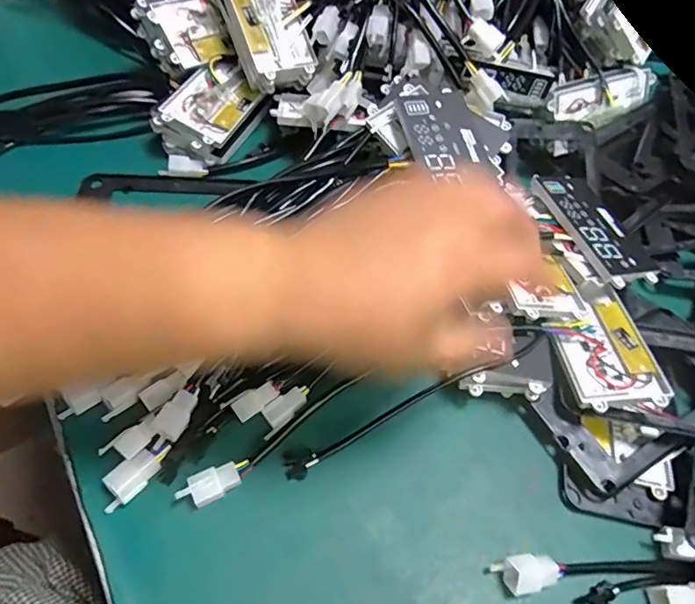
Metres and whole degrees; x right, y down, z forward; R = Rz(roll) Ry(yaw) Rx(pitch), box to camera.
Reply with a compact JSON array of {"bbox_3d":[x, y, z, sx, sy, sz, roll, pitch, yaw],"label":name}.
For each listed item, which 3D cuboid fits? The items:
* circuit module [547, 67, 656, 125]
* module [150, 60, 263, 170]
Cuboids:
[{"bbox_3d":[0.251,-0.202,0.509,0.116,0.015,0.043,-18,101,-12],"label":"circuit module"},{"bbox_3d":[-0.128,-0.185,0.490,0.069,0.042,0.114,31,56,-11],"label":"module"}]

